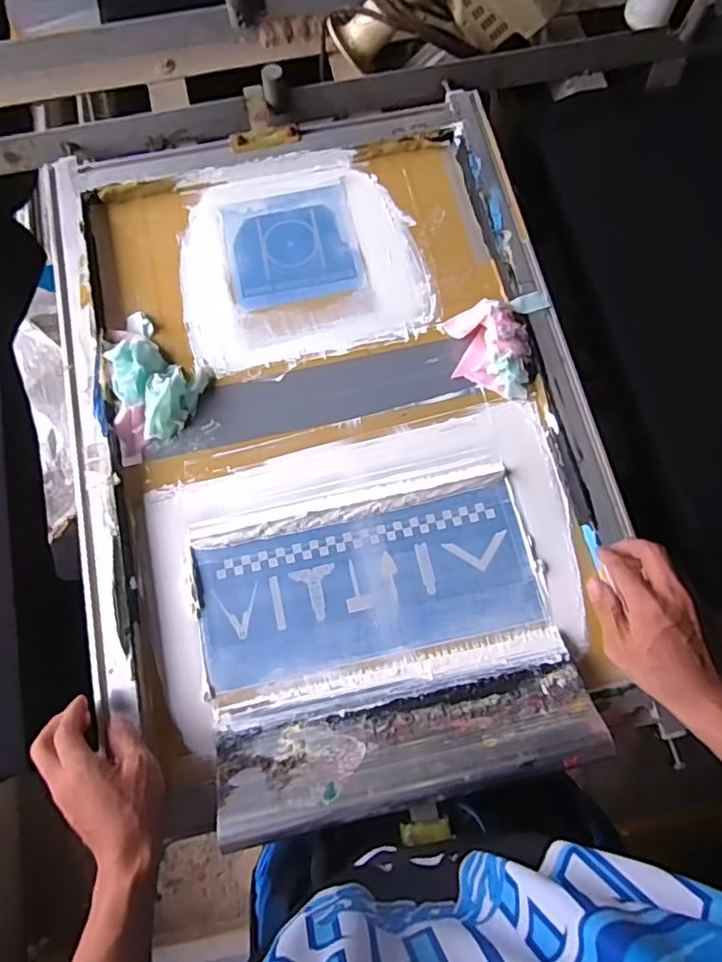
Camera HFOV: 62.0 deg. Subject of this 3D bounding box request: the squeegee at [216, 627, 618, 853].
[{"bbox_3d":[0.043,0.221,0.536,0.324,0.030,0.127,-12,34,-4],"label":"squeegee"}]

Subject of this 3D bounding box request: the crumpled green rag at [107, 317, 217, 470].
[{"bbox_3d":[-0.218,-0.115,0.647,0.106,0.039,0.167,-12,72,-2],"label":"crumpled green rag"}]

